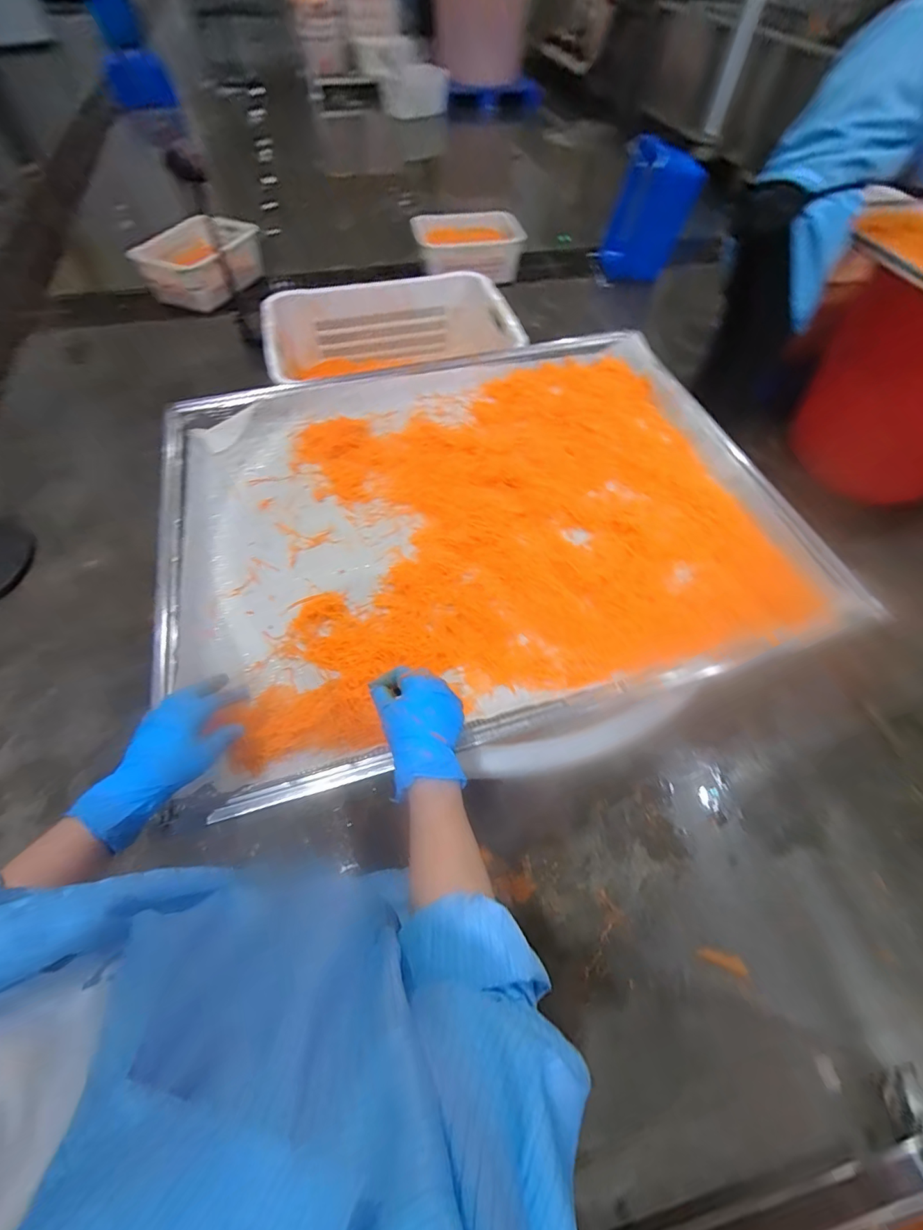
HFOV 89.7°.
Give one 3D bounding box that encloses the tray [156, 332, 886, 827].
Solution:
[{"bbox_3d":[0.049,-0.171,0.777,0.994,0.077,0.755,-14,60,-10],"label":"tray"}]

